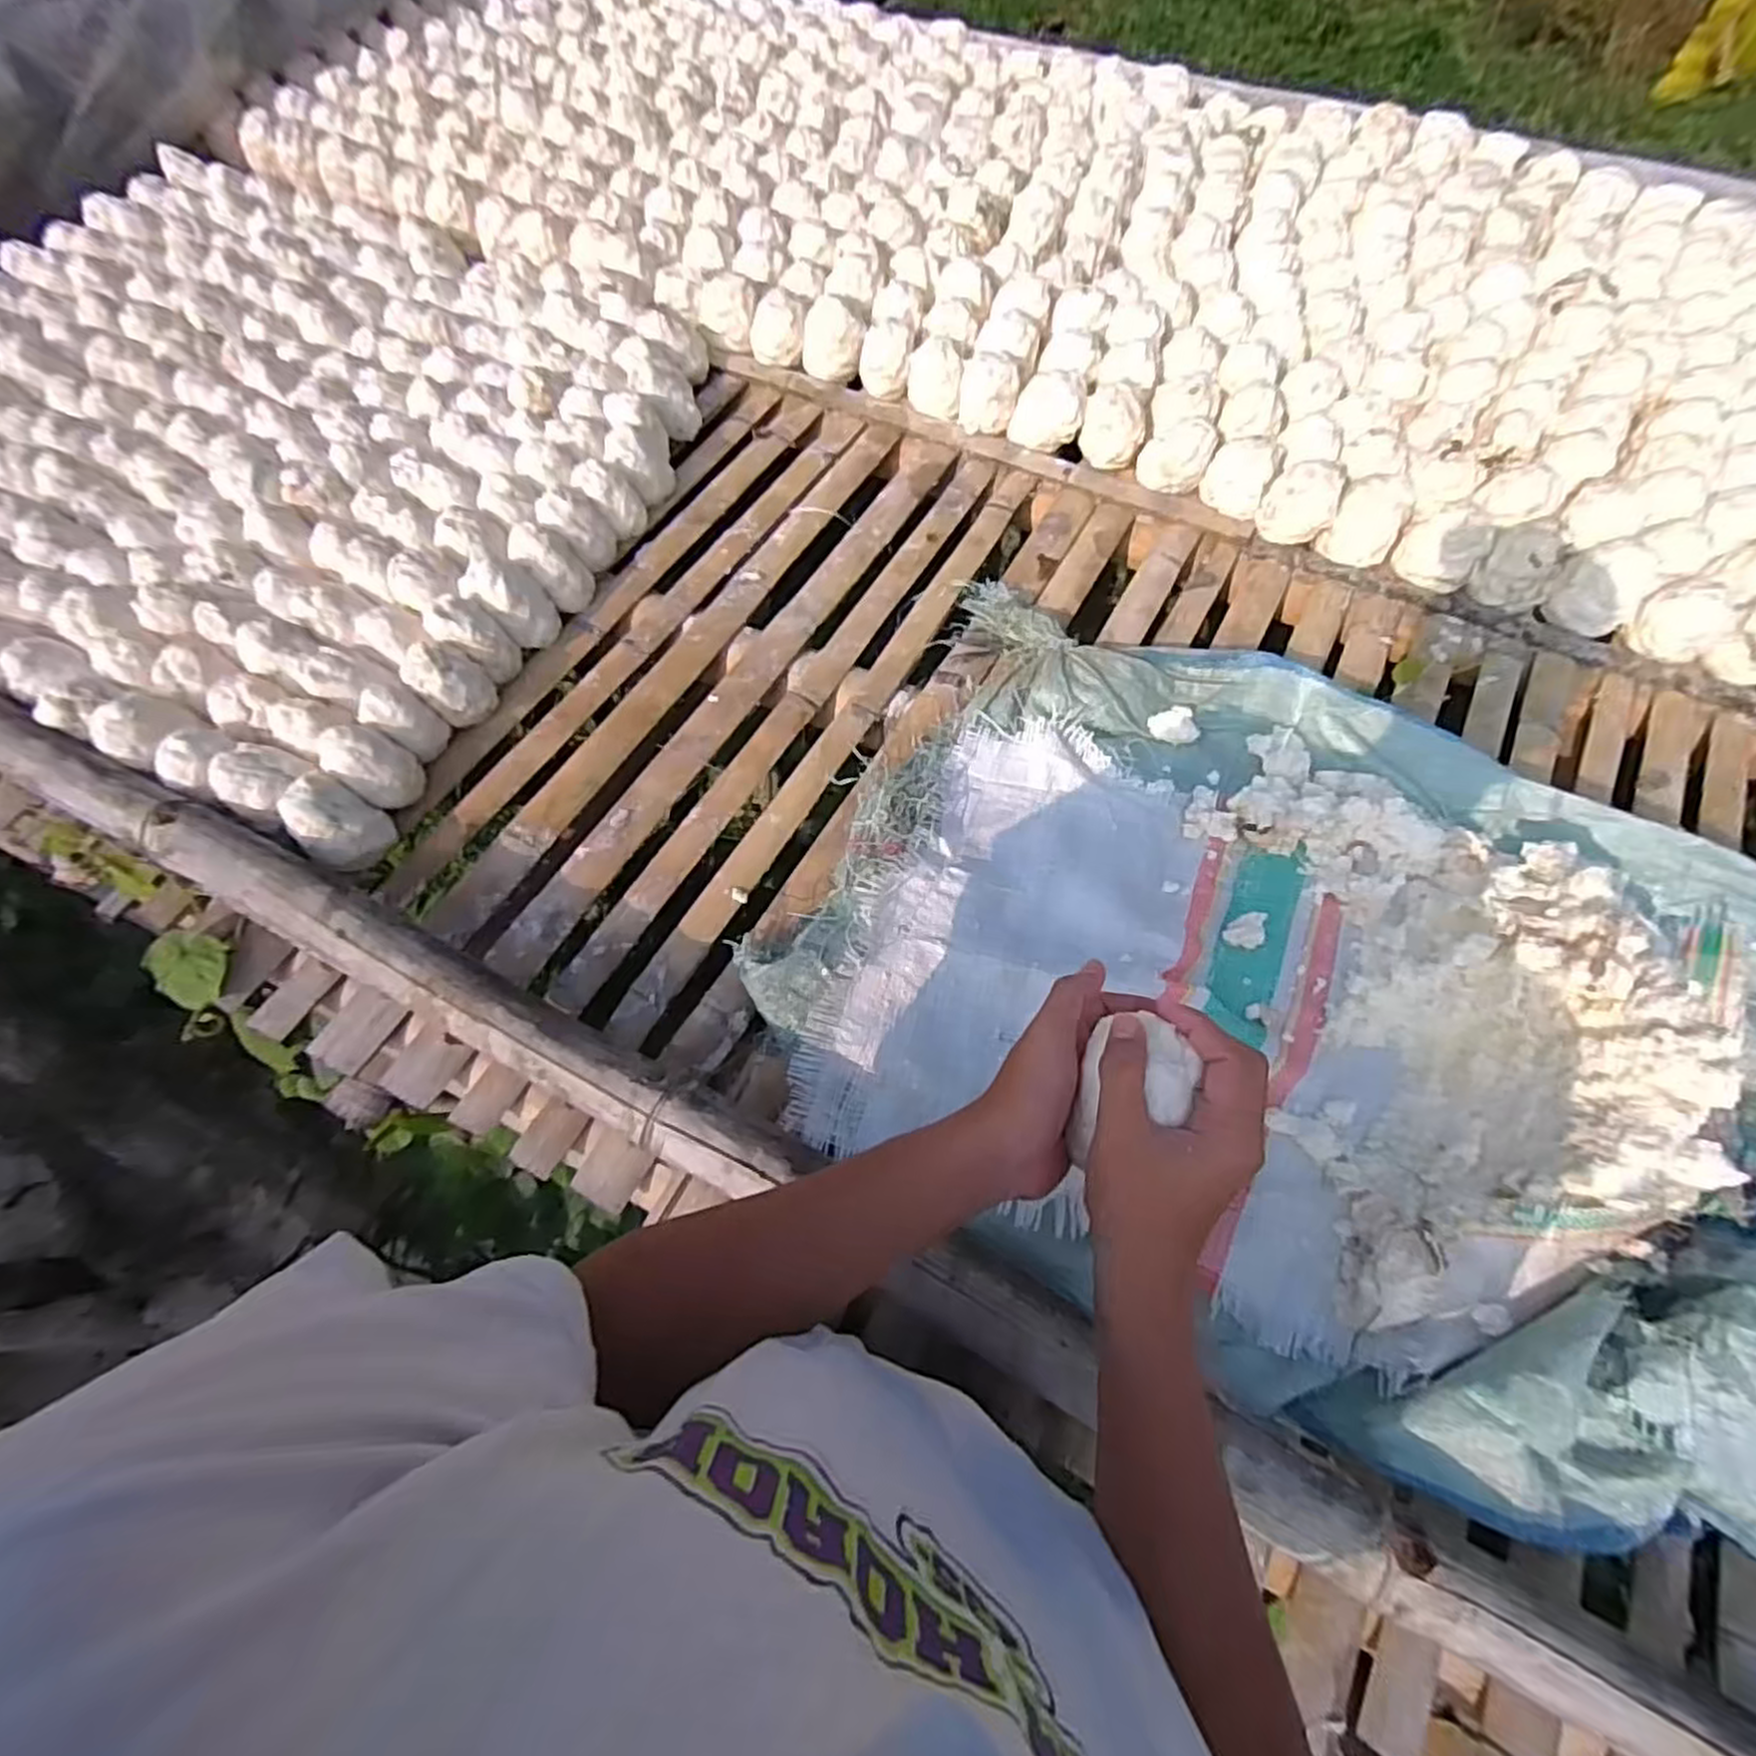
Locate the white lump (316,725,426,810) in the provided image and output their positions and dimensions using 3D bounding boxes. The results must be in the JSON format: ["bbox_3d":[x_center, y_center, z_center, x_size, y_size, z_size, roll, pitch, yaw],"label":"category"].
[{"bbox_3d":[-0.491,-0.106,0.773,0.062,0.086,0.064,-1,66,1],"label":"white lump"}]

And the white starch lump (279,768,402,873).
[{"bbox_3d":[-0.510,-0.050,0.744,0.078,0.086,0.069,34,71,16],"label":"white starch lump"}]

